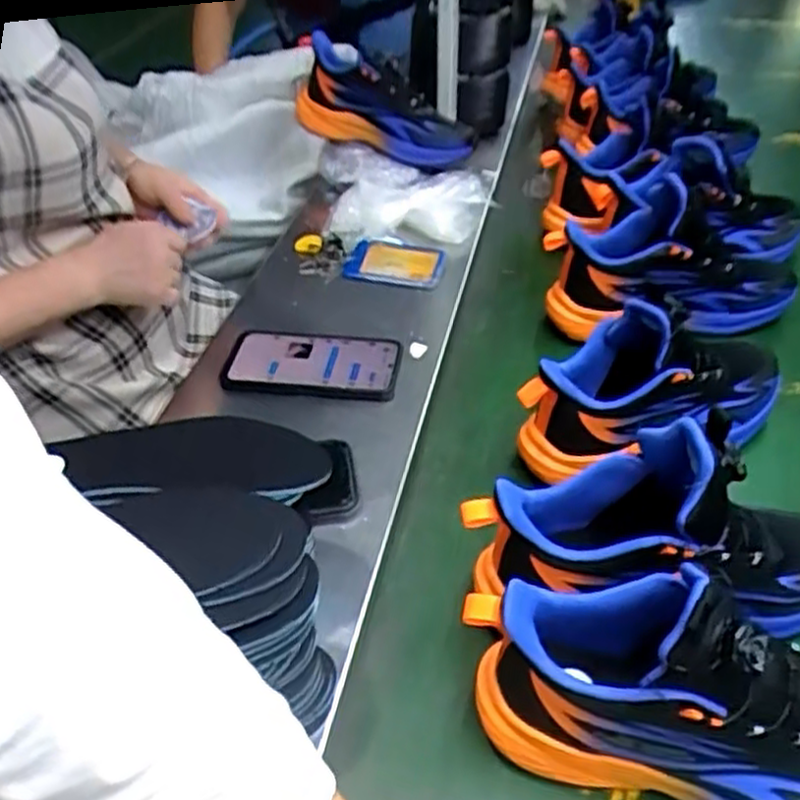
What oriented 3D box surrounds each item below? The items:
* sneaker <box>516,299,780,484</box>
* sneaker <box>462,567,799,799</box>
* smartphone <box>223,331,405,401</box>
[{"bbox_3d":[0.222,-0.018,0.644,0.259,0.138,0.092,-16,44,-14],"label":"sneaker"},{"bbox_3d":[0.175,0.164,0.425,0.263,0.147,0.094,12,44,15],"label":"sneaker"},{"bbox_3d":[-0.084,-0.034,0.718,0.165,0.016,0.088,3,42,11],"label":"smartphone"}]

